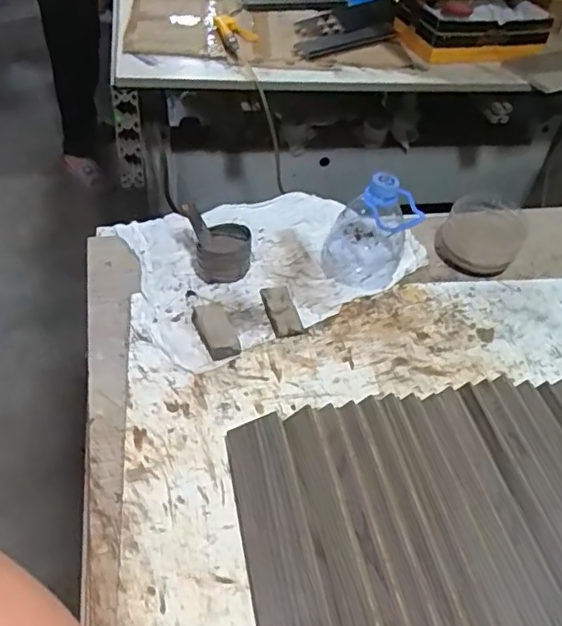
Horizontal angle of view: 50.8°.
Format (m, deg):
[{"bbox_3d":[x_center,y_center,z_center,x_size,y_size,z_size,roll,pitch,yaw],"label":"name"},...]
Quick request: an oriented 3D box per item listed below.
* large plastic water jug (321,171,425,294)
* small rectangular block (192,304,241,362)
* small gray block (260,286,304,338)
[{"bbox_3d":[0.109,-0.103,0.708,0.099,0.127,0.088,9,45,3],"label":"large plastic water jug"},{"bbox_3d":[-0.071,0.016,0.637,0.033,0.019,0.076,-14,48,-19],"label":"small rectangular block"},{"bbox_3d":[0.001,-0.004,0.671,0.032,0.016,0.067,-11,47,-17],"label":"small gray block"}]

